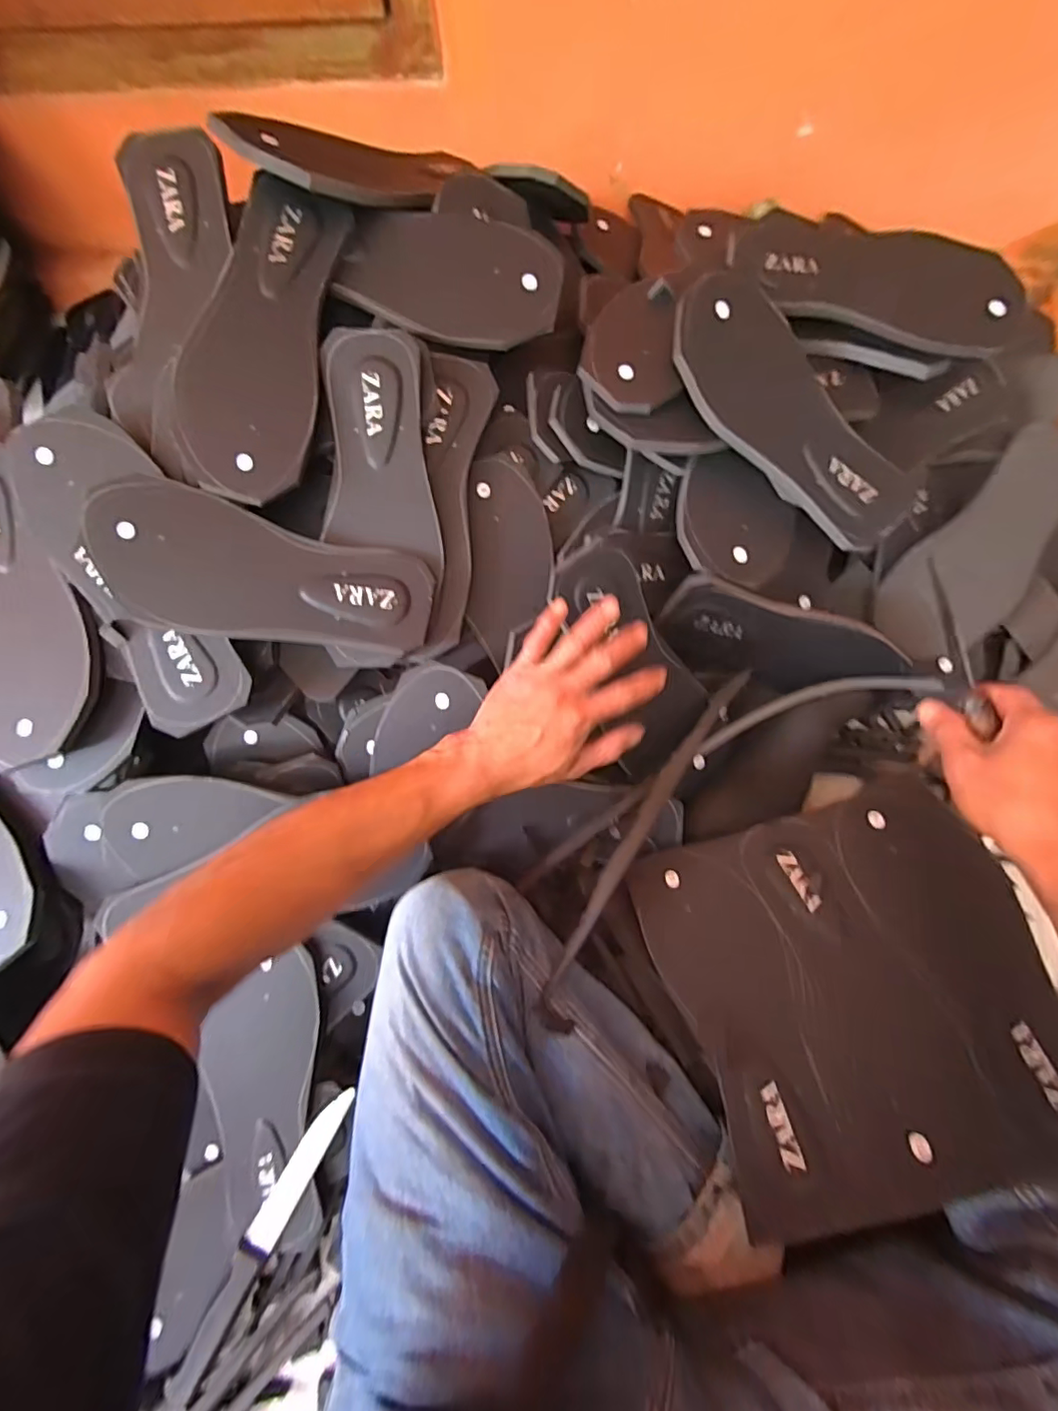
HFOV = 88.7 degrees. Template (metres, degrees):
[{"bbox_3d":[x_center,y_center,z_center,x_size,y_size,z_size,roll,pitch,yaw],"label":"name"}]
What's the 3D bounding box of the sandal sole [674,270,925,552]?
[{"bbox_3d":[0.213,-0.237,0.449,0.095,0.026,0.248,-42,93,-10],"label":"sandal sole"}]

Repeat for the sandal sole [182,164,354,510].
[{"bbox_3d":[-0.203,-0.277,0.413,0.091,0.012,0.237,12,86,-14],"label":"sandal sole"}]

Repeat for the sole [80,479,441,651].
[{"bbox_3d":[-0.199,-0.095,0.415,0.240,0.015,0.099,15,90,-11],"label":"sole"}]

